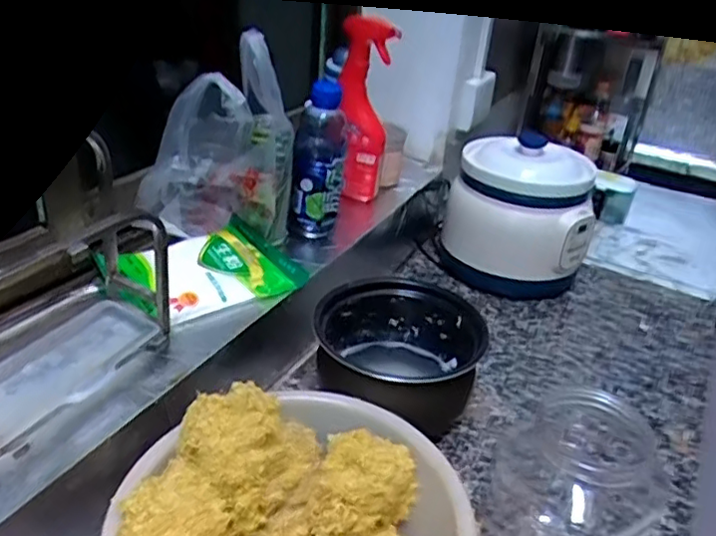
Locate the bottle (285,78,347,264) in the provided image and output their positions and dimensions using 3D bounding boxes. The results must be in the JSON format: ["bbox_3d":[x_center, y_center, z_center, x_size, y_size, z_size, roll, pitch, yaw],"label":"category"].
[{"bbox_3d":[-0.059,-0.125,0.874,0.083,0.234,0.063,1,30,-8],"label":"bottle"}]

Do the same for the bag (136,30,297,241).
[{"bbox_3d":[-0.177,-0.129,0.778,0.183,0.253,0.098,5,30,-1],"label":"bag"}]

